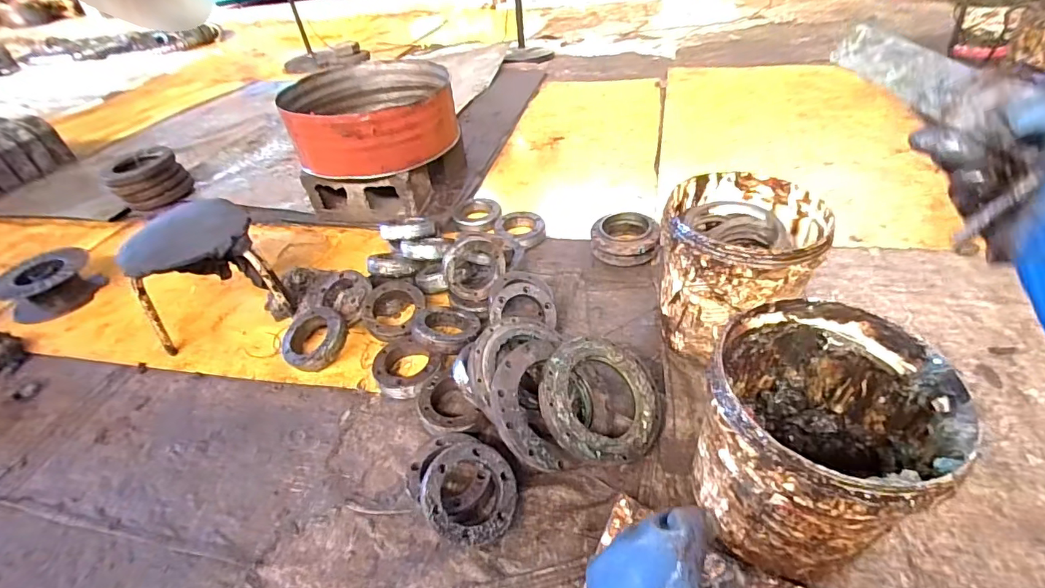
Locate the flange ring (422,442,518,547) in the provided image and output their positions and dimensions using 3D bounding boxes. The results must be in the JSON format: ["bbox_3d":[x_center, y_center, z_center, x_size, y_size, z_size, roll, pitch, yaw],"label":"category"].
[{"bbox_3d":[-0.092,0.354,0.860,0.163,0.032,0.166,7,66,-16],"label":"flange ring"}]

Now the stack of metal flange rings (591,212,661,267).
[{"bbox_3d":[0.299,-0.158,1.402,0.185,0.083,0.185,3,41,11],"label":"stack of metal flange rings"}]

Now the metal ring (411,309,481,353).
[{"bbox_3d":[-0.193,0.089,1.191,0.151,0.052,0.151,10,30,-6],"label":"metal ring"}]

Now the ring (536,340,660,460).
[{"bbox_3d":[0.155,0.204,0.948,0.243,0.032,0.233,9,60,-16],"label":"ring"}]

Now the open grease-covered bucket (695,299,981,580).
[{"bbox_3d":[0.426,0.218,0.726,0.278,0.284,0.301,-4,40,3],"label":"open grease-covered bucket"}]

